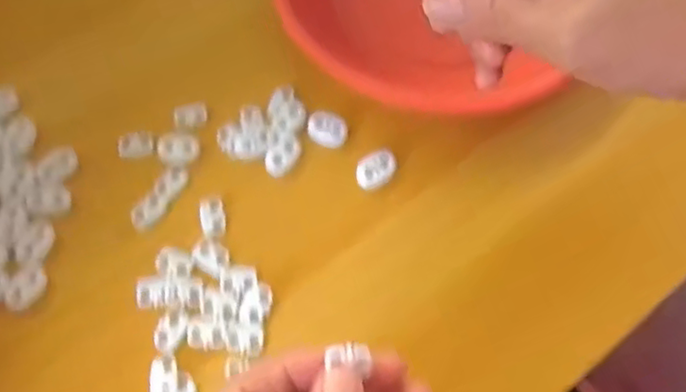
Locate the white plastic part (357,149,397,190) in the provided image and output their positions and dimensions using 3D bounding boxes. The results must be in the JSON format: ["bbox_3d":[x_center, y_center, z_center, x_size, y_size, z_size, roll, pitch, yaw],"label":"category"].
[{"bbox_3d":[0.018,-0.015,0.356,0.024,0.004,0.018,-41,73,-17],"label":"white plastic part"}]

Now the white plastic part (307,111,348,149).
[{"bbox_3d":[-0.009,-0.037,0.364,0.023,0.004,0.018,20,67,7],"label":"white plastic part"}]

